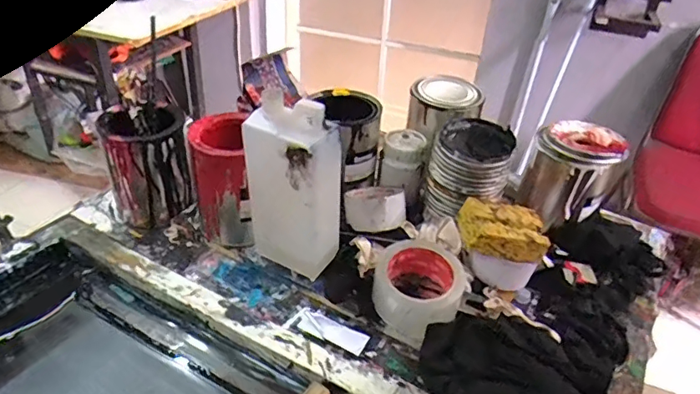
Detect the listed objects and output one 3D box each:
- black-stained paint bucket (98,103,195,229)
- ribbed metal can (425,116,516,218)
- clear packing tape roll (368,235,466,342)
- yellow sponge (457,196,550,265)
[{"bbox_3d":[-0.277,-0.042,0.710,0.103,0.139,0.096,-14,39,-21],"label":"black-stained paint bucket"},{"bbox_3d":[0.160,-0.038,0.696,0.103,0.107,0.099,12,37,10],"label":"ribbed metal can"},{"bbox_3d":[0.080,0.104,0.597,0.101,0.061,0.109,17,39,19],"label":"clear packing tape roll"},{"bbox_3d":[0.185,0.039,0.620,0.101,0.040,0.069,4,36,0],"label":"yellow sponge"}]

